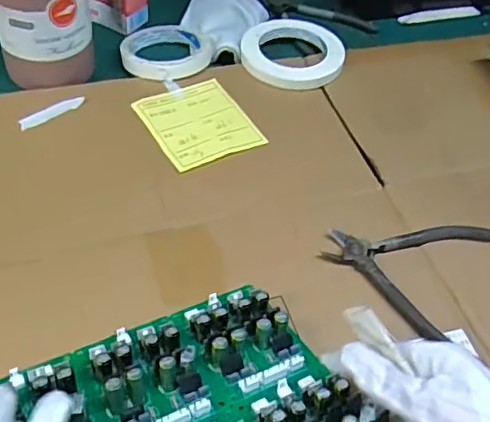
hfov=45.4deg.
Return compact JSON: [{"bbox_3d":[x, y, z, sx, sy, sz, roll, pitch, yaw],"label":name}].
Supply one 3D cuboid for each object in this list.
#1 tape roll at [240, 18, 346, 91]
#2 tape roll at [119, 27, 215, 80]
[{"bbox_3d":[0.055,-0.180,0.654,0.111,0.020,0.109,3,49,-4],"label":"tape roll"},{"bbox_3d":[-0.086,-0.175,0.635,0.094,0.016,0.092,3,49,-4],"label":"tape roll"}]

